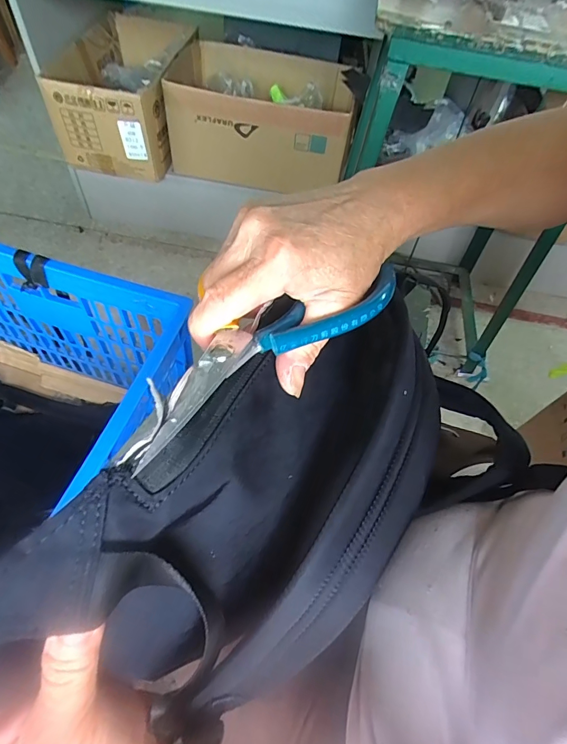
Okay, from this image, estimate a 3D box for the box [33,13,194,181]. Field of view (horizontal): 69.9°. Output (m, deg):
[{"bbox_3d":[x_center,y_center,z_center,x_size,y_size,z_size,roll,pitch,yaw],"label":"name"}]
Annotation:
[{"bbox_3d":[-0.463,-0.875,1.270,0.323,0.226,0.567,5,55,-2],"label":"box"}]

